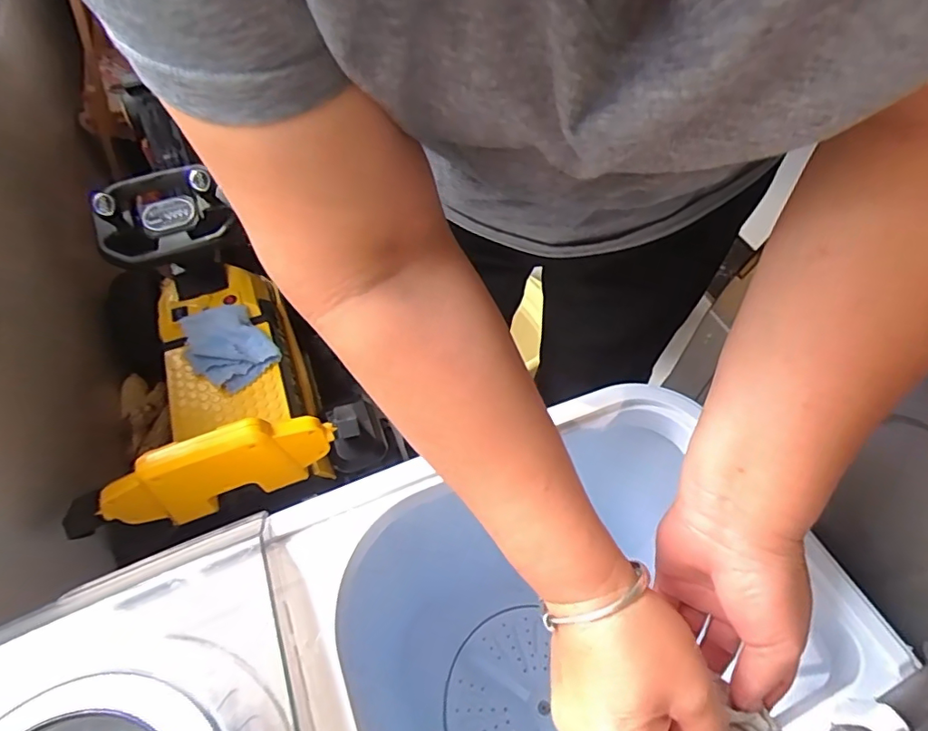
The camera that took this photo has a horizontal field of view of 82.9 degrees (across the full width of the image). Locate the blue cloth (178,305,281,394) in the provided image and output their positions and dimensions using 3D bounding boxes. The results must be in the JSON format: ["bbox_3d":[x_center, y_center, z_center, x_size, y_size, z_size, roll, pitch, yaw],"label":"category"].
[{"bbox_3d":[-0.374,-0.036,0.819,0.114,0.034,0.154,-37,63,-23],"label":"blue cloth"}]

